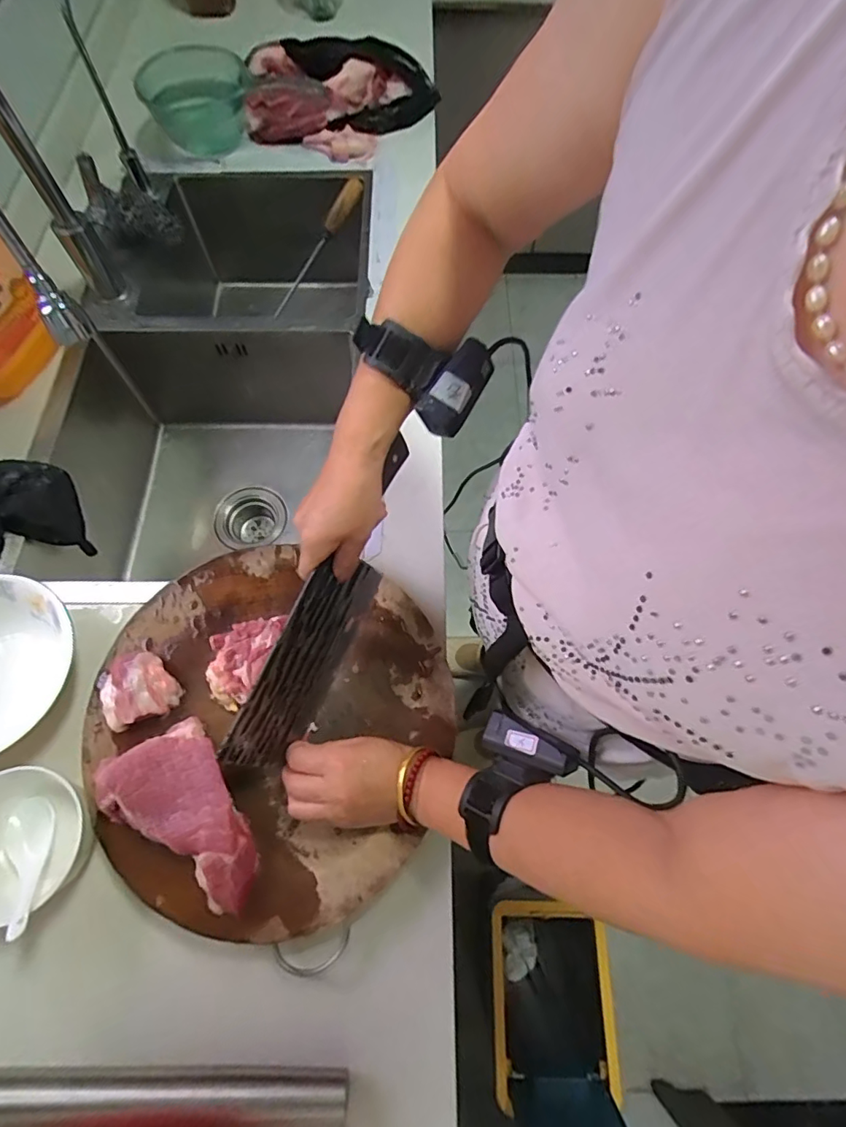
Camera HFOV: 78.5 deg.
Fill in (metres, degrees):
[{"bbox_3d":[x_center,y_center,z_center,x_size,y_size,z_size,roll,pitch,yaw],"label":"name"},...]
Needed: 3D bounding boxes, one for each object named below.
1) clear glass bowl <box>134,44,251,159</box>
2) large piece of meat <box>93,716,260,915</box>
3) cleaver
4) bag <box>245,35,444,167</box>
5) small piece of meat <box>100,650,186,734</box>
[{"bbox_3d":[-0.372,-0.775,0.869,0.165,0.107,0.201,-16,69,-7],"label":"clear glass bowl"},{"bbox_3d":[-0.200,0.211,0.422,0.092,0.032,0.152,-29,71,-12],"label":"large piece of meat"},{"bbox_3d":[-0.083,0.030,0.467,0.024,0.090,0.300,16,74,31],"label":"cleaver"},{"bbox_3d":[-0.135,-0.800,0.879,0.314,0.088,0.212,-2,68,-1],"label":"bag"},{"bbox_3d":[-0.262,0.113,0.471,0.062,0.033,0.062,0,68,0],"label":"small piece of meat"}]

